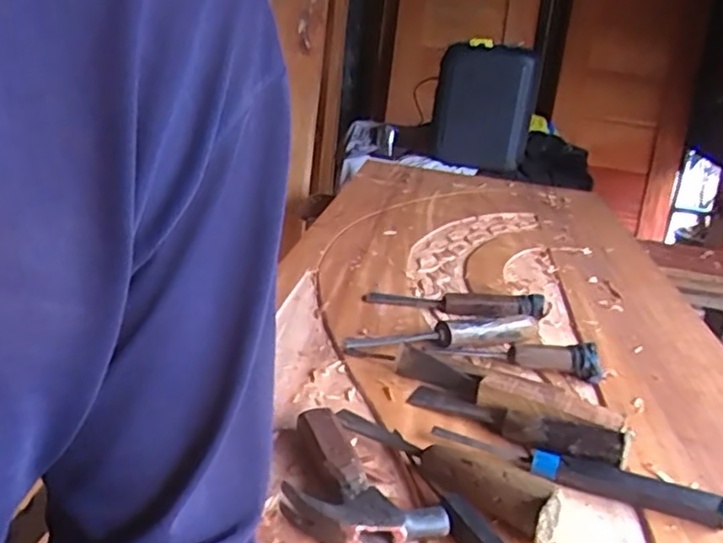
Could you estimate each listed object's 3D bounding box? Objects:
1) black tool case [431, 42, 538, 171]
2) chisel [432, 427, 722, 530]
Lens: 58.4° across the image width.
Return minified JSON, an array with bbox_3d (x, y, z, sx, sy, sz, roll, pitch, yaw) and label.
[{"bbox_3d":[0.310,-0.419,1.667,0.242,0.302,0.104,11,21,10],"label":"black tool case"},{"bbox_3d":[0.171,0.159,0.523,0.222,0.022,0.027,14,22,18],"label":"chisel"}]

